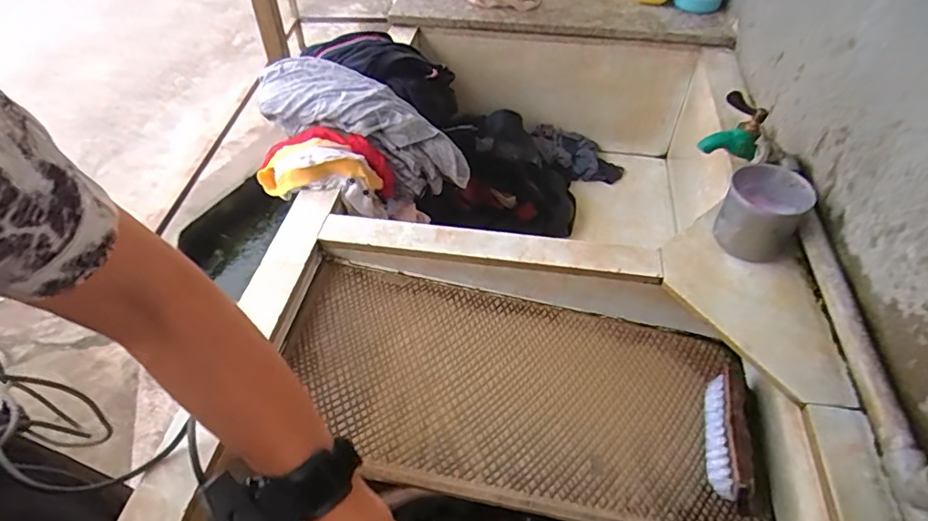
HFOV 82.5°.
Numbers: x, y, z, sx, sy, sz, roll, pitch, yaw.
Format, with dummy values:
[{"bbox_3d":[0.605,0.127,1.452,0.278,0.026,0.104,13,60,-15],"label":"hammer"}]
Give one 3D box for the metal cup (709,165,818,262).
[{"bbox_3d":[0.293,-0.046,0.525,0.069,0.071,0.078,23,52,21],"label":"metal cup"}]

